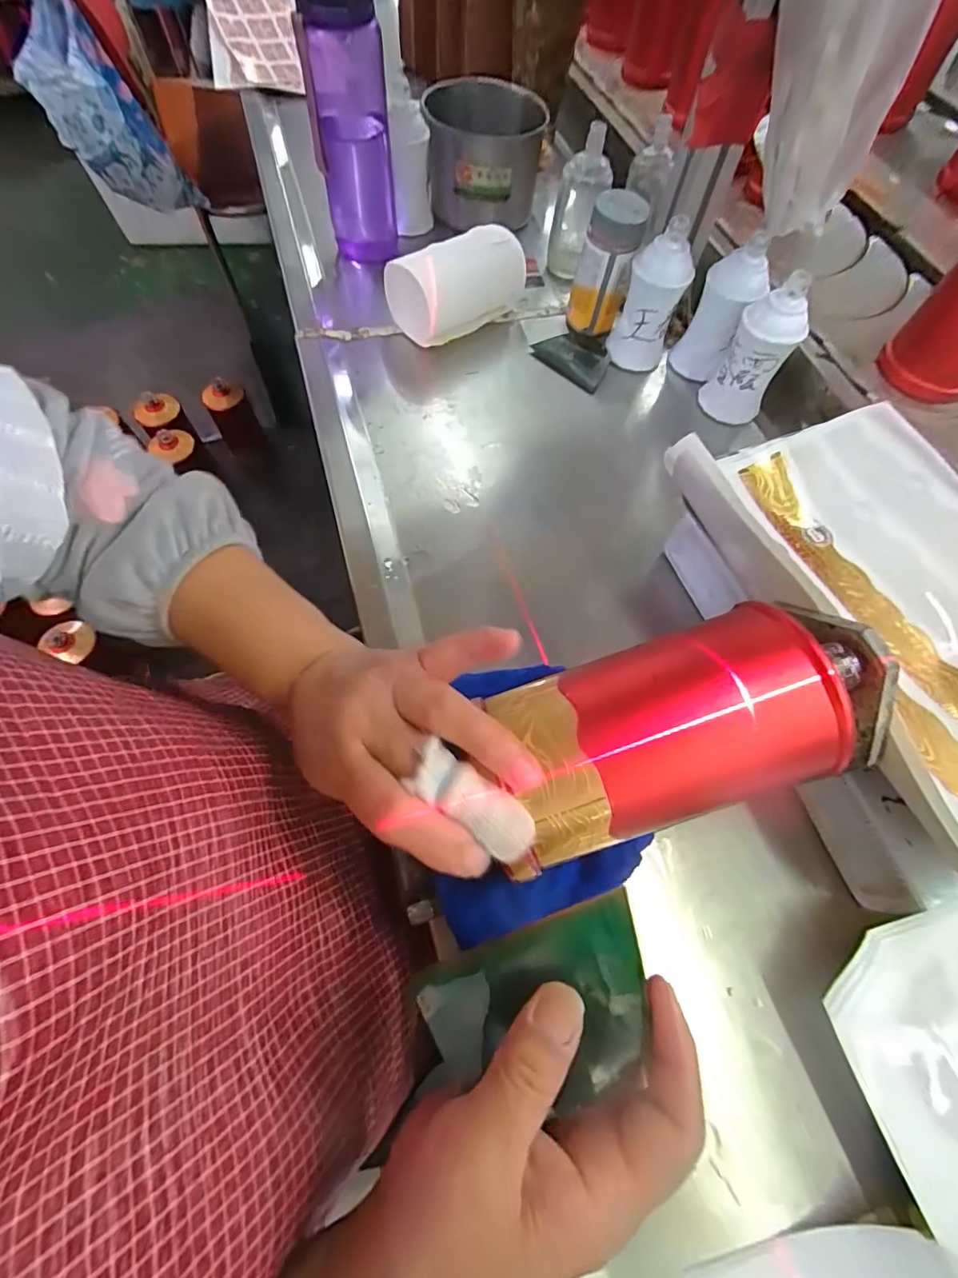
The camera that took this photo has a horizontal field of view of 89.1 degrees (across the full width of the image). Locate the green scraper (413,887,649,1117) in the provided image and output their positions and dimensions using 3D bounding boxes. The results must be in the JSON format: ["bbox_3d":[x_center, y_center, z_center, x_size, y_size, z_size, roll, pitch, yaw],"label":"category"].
[{"bbox_3d":[0.022,0.143,0.186,0.094,0.005,0.055,-26,58,7],"label":"green scraper"}]

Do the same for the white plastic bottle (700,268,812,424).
[{"bbox_3d":[0.253,-0.259,0.444,0.056,0.114,0.044,20,68,7],"label":"white plastic bottle"}]

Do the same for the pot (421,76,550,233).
[{"bbox_3d":[0.007,-0.562,0.573,0.133,0.093,0.117,0,67,-2],"label":"pot"}]

